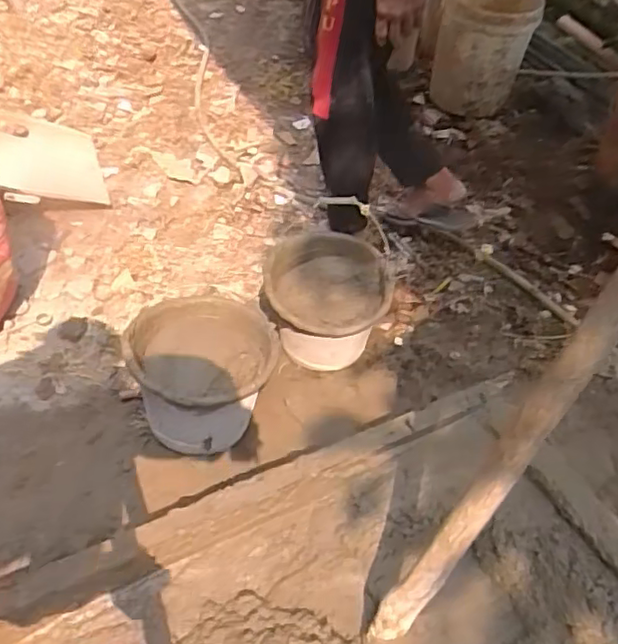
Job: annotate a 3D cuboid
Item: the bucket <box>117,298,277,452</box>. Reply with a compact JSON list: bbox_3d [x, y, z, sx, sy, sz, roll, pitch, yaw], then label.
[{"bbox_3d":[-0.194,0.087,1.159,0.235,0.180,0.259,17,46,14],"label":"bucket"}]

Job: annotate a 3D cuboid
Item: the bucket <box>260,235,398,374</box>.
[{"bbox_3d":[0.036,-0.036,1.365,0.251,0.193,0.286,2,45,-2],"label":"bucket"}]

